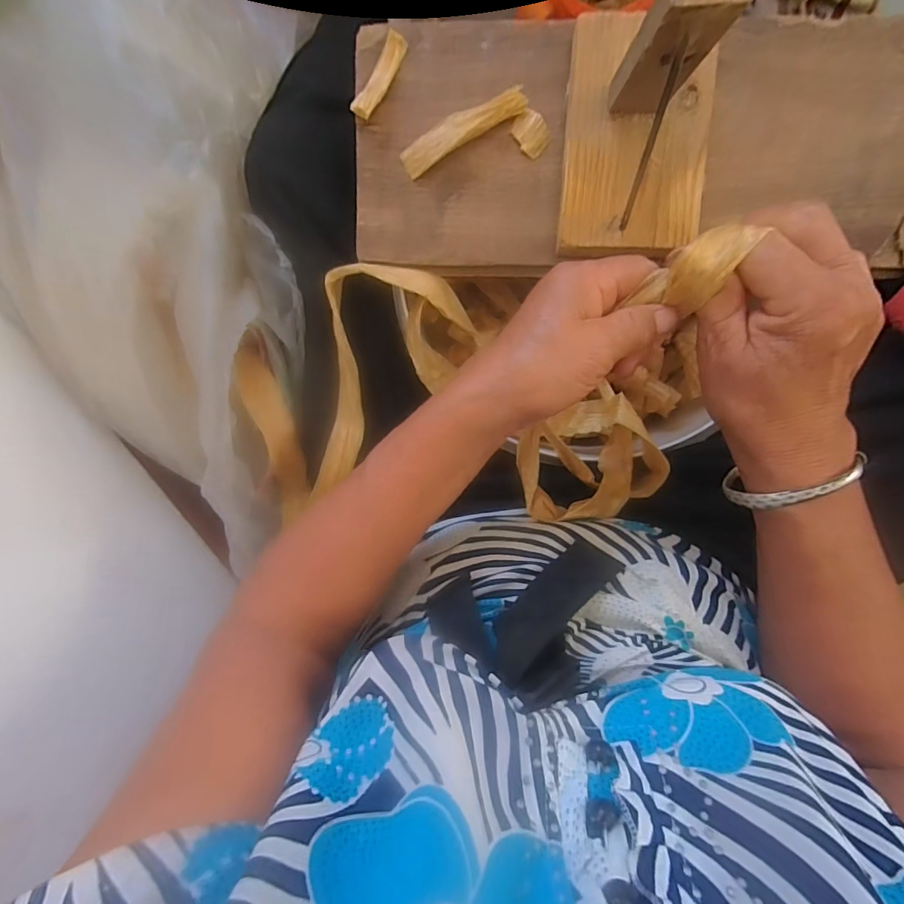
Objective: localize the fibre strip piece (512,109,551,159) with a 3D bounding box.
[{"bbox_3d":[0.054,-0.217,0.317,0.021,0.004,0.027,-33,94,8],"label":"fibre strip piece"}]

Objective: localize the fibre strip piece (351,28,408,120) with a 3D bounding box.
[{"bbox_3d":[-0.049,-0.255,0.316,0.014,0.013,0.060,27,99,1],"label":"fibre strip piece"}]

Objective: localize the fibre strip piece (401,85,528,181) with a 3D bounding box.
[{"bbox_3d":[0.007,-0.220,0.317,0.090,0.009,0.021,-28,95,8],"label":"fibre strip piece"}]

